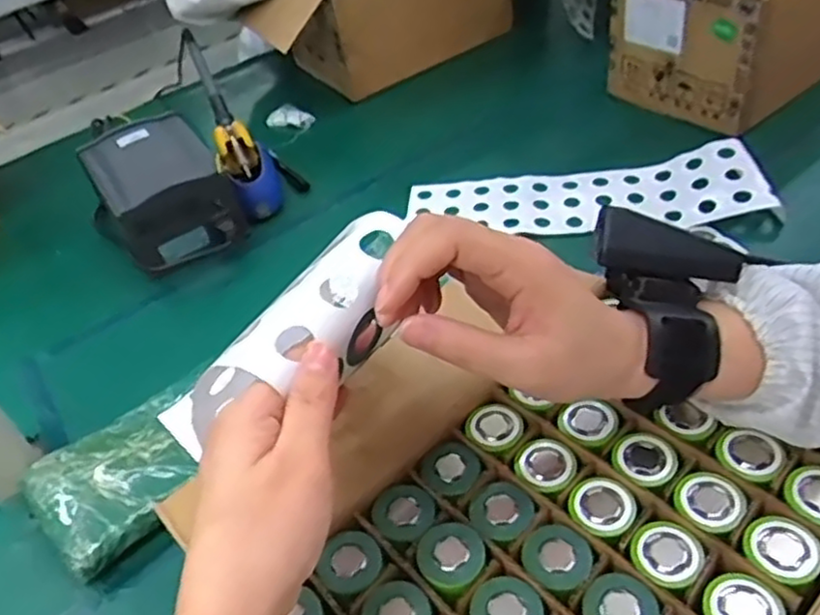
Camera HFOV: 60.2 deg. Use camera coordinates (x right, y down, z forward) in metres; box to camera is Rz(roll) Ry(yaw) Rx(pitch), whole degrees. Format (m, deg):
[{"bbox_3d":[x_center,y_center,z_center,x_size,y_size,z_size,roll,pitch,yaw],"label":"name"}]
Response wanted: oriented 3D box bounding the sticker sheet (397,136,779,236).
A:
[{"bbox_3d":[0.193,-0.121,0.800,0.380,0.023,0.113,-6,46,8],"label":"sticker sheet"}]

